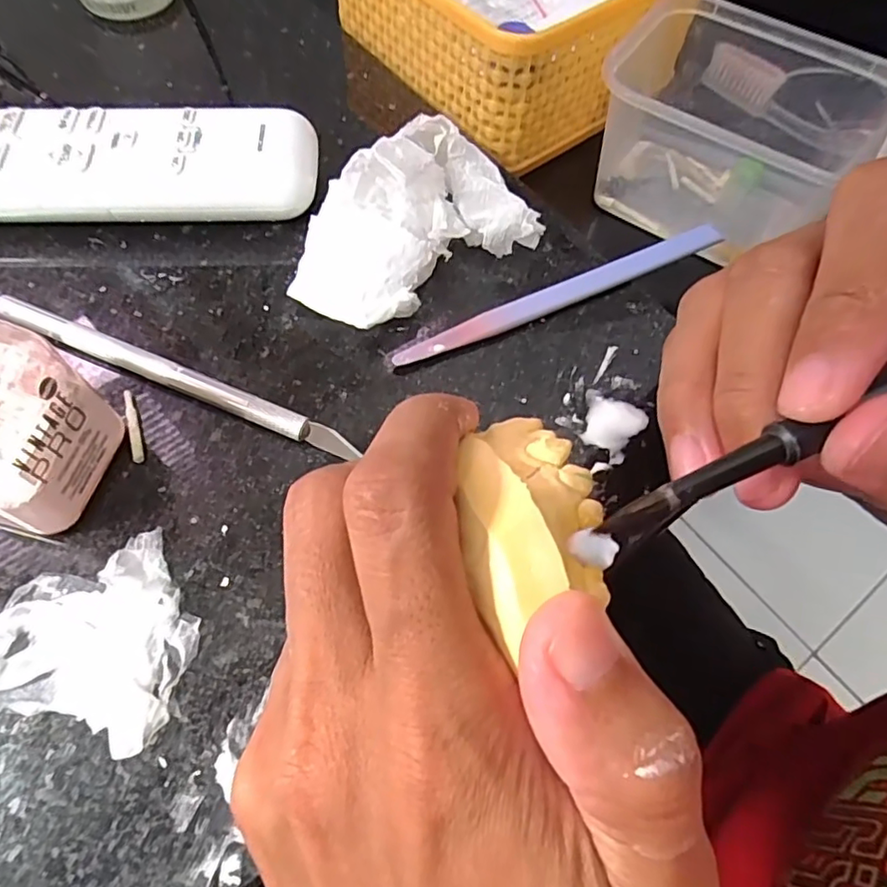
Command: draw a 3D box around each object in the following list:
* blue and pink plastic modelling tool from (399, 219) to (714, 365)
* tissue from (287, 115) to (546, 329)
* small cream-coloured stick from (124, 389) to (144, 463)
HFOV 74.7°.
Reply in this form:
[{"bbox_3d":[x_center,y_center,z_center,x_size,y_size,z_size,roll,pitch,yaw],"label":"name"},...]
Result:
[{"bbox_3d":[0.044,-0.054,0.211,0.133,0.006,0.009,-24,68,-14],"label":"blue and pink plastic modelling tool"},{"bbox_3d":[-0.015,-0.079,0.203,0.088,0.034,0.057,-34,70,-18],"label":"tissue"},{"bbox_3d":[-0.097,-0.006,0.182,0.004,0.004,0.025,-16,66,-10],"label":"small cream-coloured stick"}]

